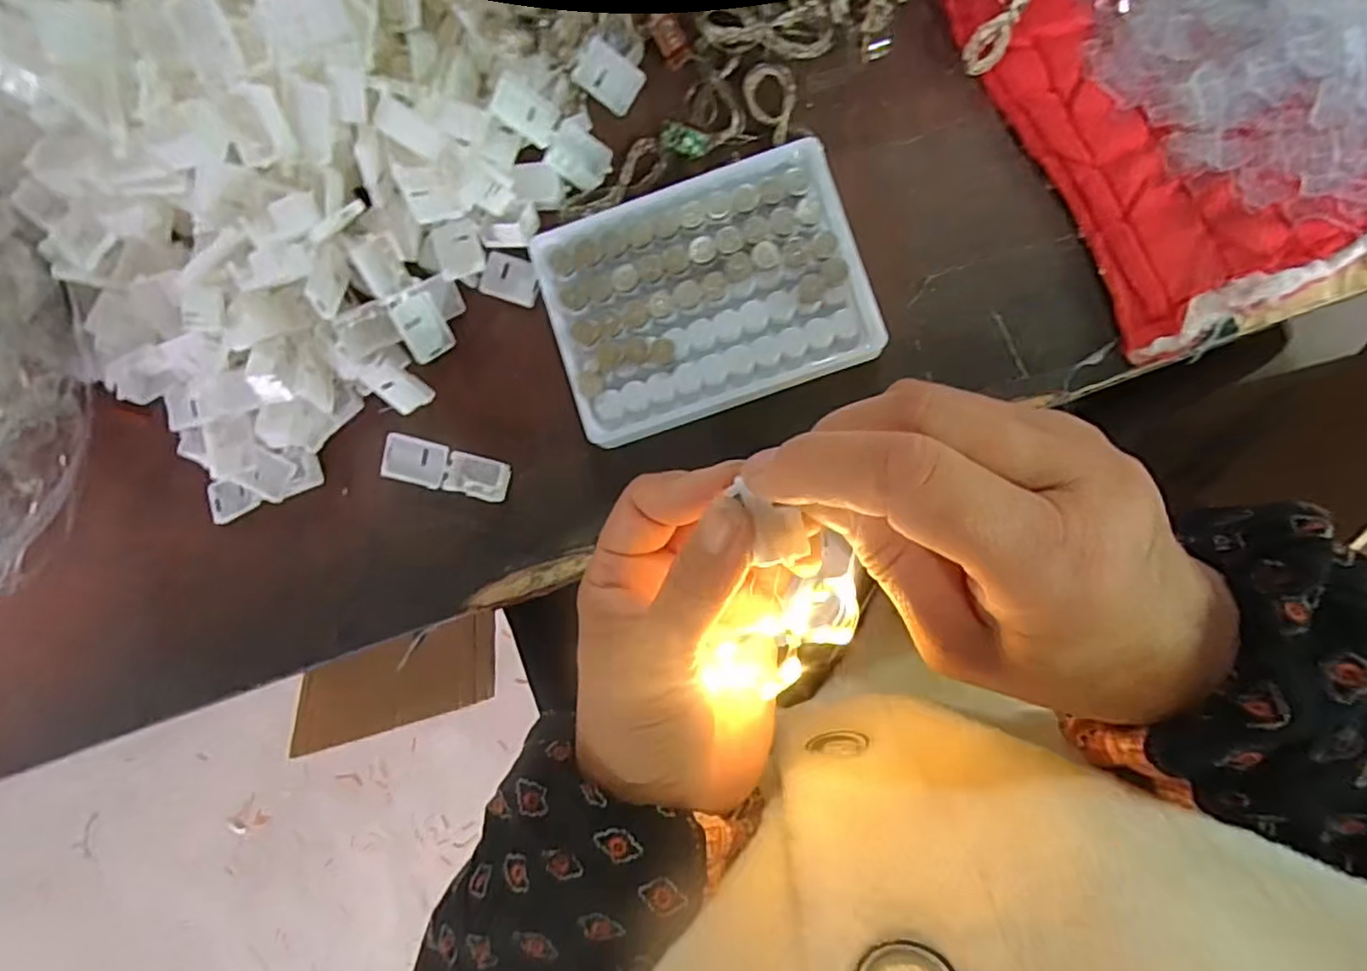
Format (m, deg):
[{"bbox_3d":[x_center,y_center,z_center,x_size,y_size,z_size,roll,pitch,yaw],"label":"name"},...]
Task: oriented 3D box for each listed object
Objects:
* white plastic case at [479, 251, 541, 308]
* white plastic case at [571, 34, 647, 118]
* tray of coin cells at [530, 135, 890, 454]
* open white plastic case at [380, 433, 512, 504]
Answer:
[{"bbox_3d":[-0.079,-0.095,0.310,0.028,0.005,0.020,20,91,5],"label":"white plastic case"},{"bbox_3d":[-0.032,-0.181,0.297,0.028,0.006,0.021,35,102,-12],"label":"white plastic case"},{"bbox_3d":[0.009,-0.083,0.292,0.130,0.025,0.097,-19,87,5],"label":"tray of coin cells"},{"bbox_3d":[-0.108,-0.008,0.308,0.055,0.016,0.020,13,90,5],"label":"open white plastic case"}]

